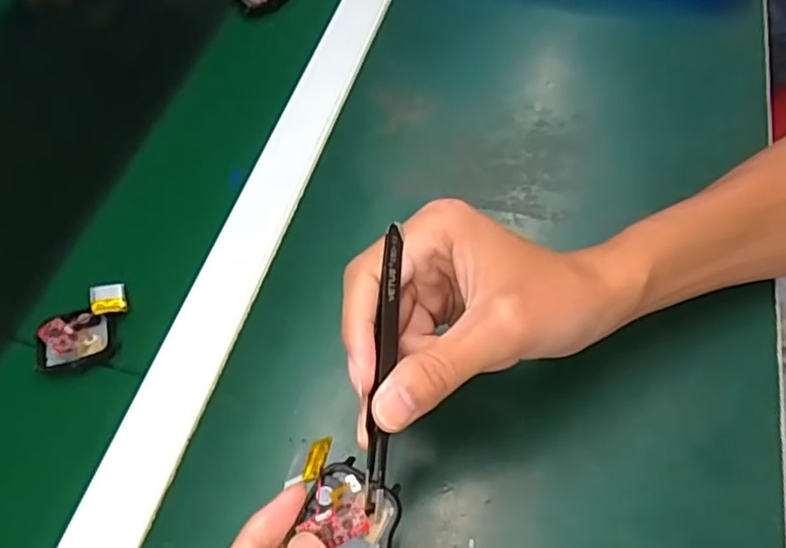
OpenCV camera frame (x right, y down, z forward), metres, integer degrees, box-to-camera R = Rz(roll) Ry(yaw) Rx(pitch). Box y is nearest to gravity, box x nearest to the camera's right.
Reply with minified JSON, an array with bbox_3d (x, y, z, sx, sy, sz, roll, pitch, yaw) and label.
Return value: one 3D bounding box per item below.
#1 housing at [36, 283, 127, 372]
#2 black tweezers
[{"bbox_3d":[-0.186,0.029,0.375,0.046,0.008,0.052,-4,57,1],"label":"housing"},{"bbox_3d":[-0.004,0.036,0.256,0.008,0.010,0.114,4,84,6],"label":"black tweezers"}]

